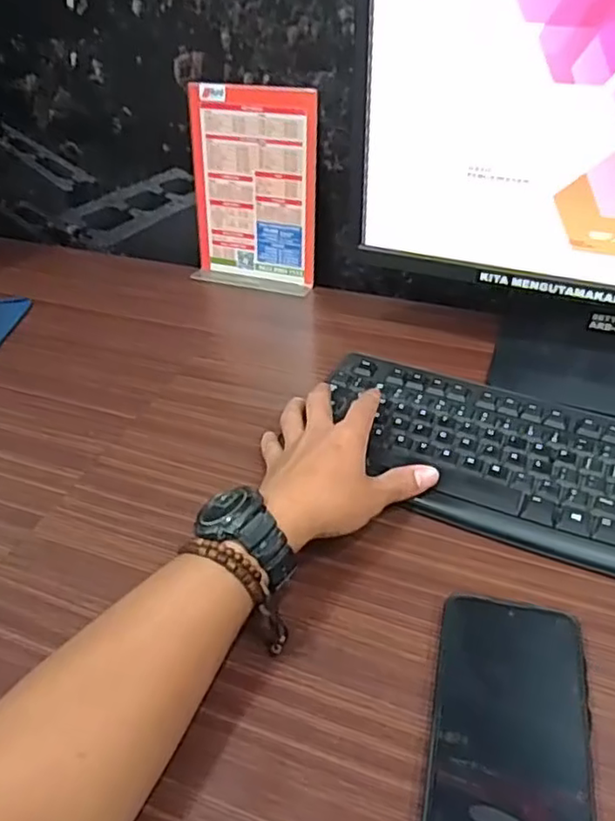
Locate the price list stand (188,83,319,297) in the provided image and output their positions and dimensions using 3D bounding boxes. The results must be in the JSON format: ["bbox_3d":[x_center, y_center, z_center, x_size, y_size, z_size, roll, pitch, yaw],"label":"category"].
[{"bbox_3d":[-0.063,-0.245,0.718,0.148,0.209,0.059,8,40,13],"label":"price list stand"}]

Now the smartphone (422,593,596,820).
[{"bbox_3d":[0.107,0.170,0.333,0.078,0.015,0.160,-1,38,20],"label":"smartphone"}]

